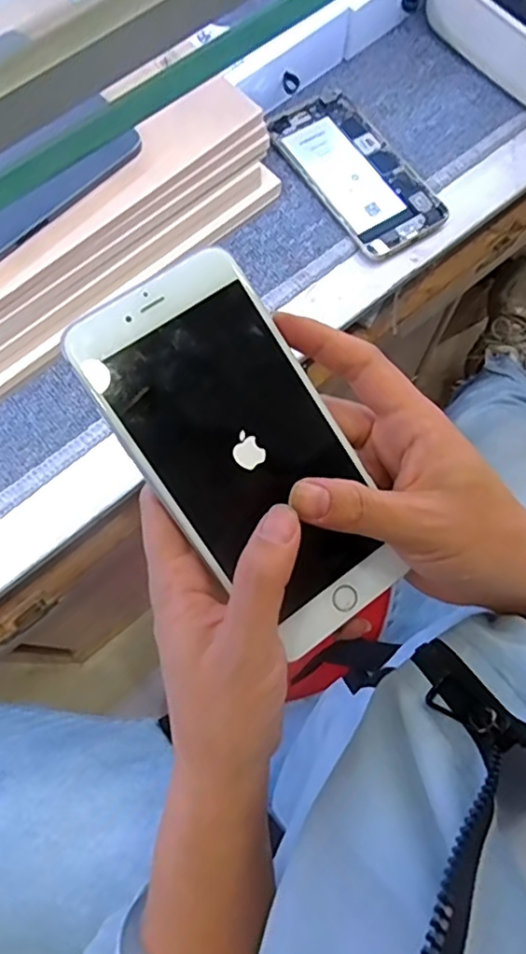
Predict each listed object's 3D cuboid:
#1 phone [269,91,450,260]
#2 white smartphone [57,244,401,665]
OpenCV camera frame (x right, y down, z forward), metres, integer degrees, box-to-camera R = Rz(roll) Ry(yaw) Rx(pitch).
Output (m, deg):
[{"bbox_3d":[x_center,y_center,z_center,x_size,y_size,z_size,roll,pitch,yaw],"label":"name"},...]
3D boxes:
[{"bbox_3d":[0.073,-0.244,0.483,0.078,0.006,0.157,-32,75,-9],"label":"phone"},{"bbox_3d":[-0.003,-0.009,0.236,0.076,0.012,0.153,-37,98,-13],"label":"white smartphone"}]

